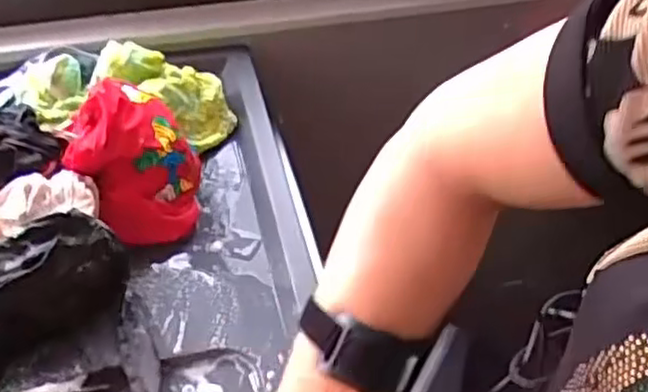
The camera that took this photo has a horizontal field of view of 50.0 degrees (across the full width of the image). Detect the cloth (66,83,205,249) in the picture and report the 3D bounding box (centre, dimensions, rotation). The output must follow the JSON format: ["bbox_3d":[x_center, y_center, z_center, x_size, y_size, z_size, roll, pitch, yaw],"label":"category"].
[{"bbox_3d":[-0.158,-0.024,0.587,0.098,0.103,0.110,-13,49,-15],"label":"cloth"}]

